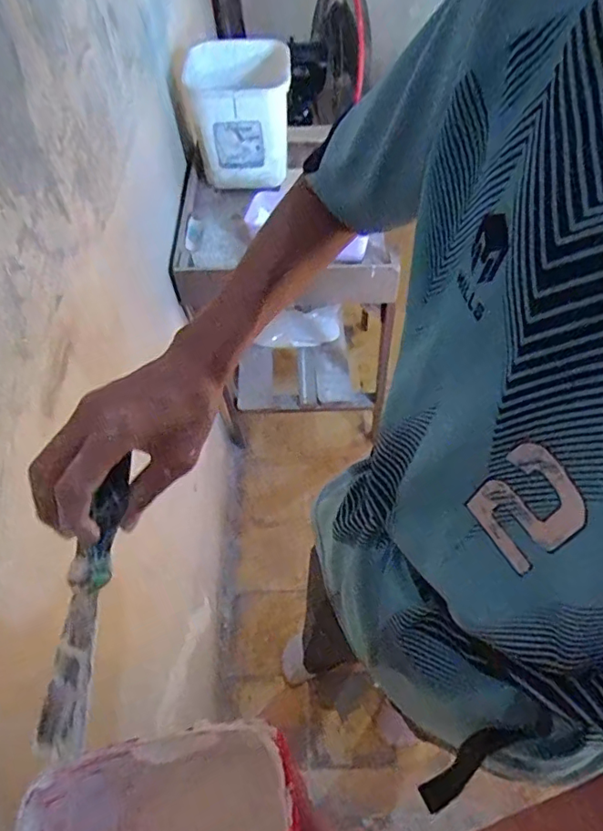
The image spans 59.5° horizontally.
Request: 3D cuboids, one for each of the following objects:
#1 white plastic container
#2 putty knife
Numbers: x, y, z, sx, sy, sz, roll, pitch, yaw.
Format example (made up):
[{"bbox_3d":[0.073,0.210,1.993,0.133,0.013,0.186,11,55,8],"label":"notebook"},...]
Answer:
[{"bbox_3d":[-0.141,-0.737,1.266,0.220,0.218,0.324,-9,57,-3],"label":"white plastic container"},{"bbox_3d":[-0.129,0.110,0.319,0.034,0.022,0.166,3,69,5],"label":"putty knife"}]

